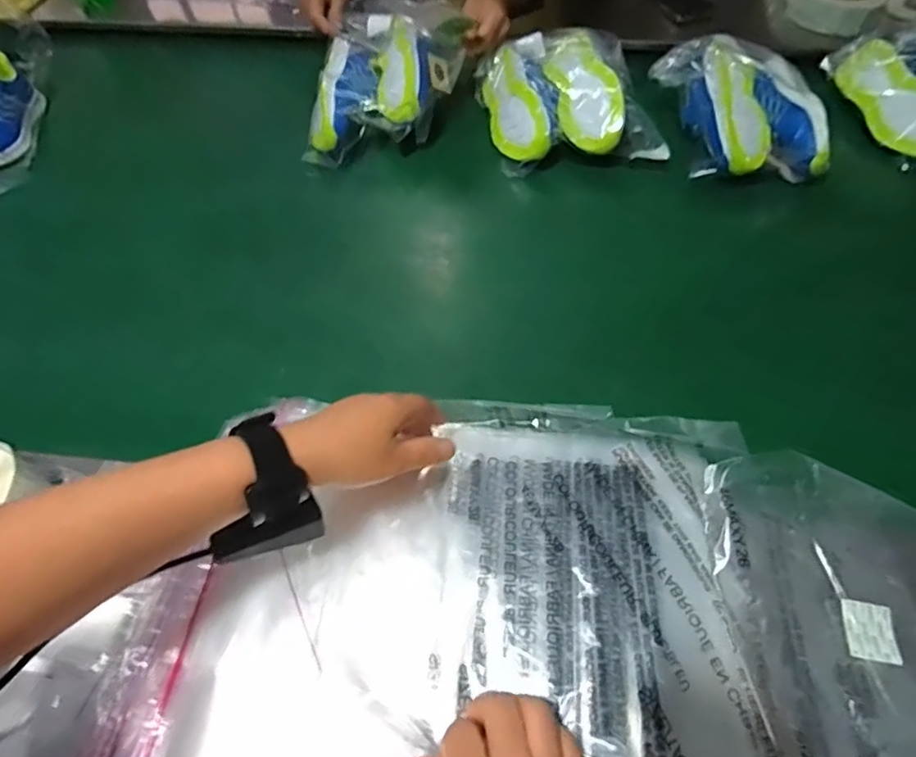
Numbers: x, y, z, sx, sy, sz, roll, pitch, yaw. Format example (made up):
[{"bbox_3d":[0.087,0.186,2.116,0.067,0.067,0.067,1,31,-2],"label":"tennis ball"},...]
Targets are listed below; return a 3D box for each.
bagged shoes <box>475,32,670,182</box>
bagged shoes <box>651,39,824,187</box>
[{"bbox_3d":[0.149,-0.380,0.778,0.221,0.092,0.202,-7,55,-5],"label":"bagged shoes"},{"bbox_3d":[0.363,-0.359,0.757,0.186,0.092,0.216,-2,55,-2],"label":"bagged shoes"}]

